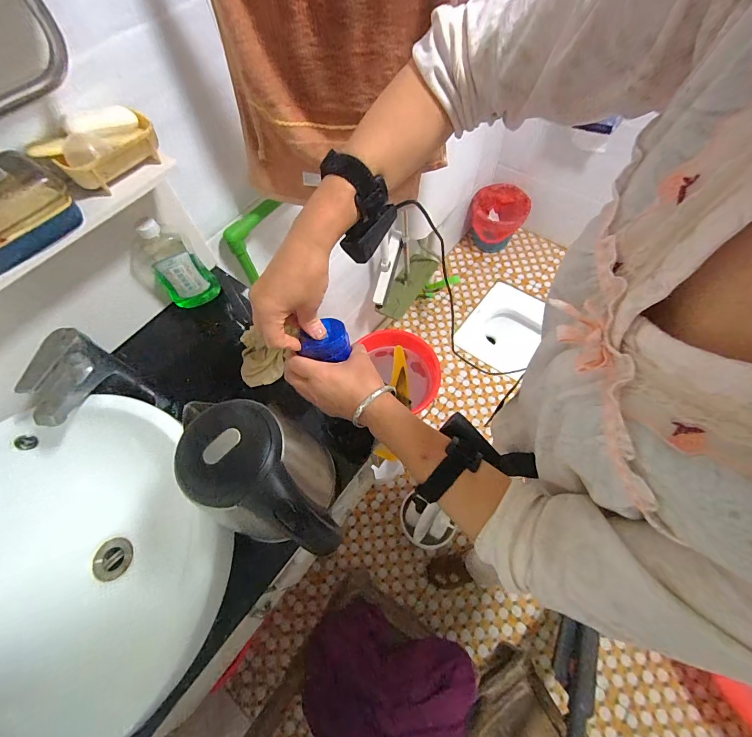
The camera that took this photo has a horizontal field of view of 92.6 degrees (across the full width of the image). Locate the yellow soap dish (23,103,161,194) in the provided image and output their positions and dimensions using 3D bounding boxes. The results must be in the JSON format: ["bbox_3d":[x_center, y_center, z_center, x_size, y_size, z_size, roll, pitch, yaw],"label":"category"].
[{"bbox_3d":[-0.347,-0.284,0.462,0.080,0.057,0.135,26,68,17],"label":"yellow soap dish"}]

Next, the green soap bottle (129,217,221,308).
[{"bbox_3d":[-0.356,-0.175,0.626,0.065,0.168,0.105,38,71,21],"label":"green soap bottle"}]

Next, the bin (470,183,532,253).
[{"bbox_3d":[0.554,-0.662,1.661,0.251,0.266,0.235,17,65,13],"label":"bin"}]

